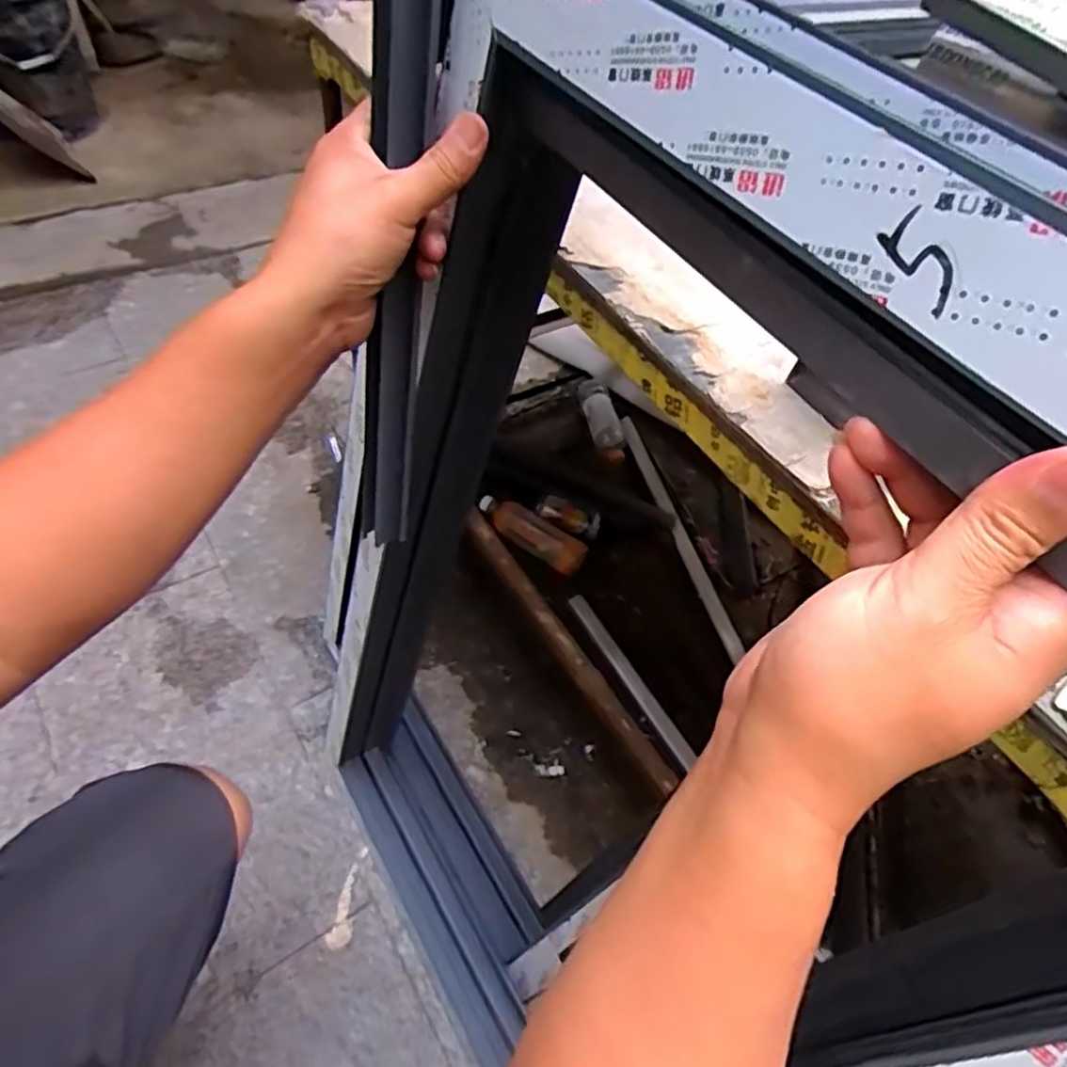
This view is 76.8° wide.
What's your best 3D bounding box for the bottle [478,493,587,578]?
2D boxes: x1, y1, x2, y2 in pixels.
[{"bbox_3d":[-0.009,0.002,1.227,0.216,0.075,0.053,29,58,14],"label":"bottle"}]

